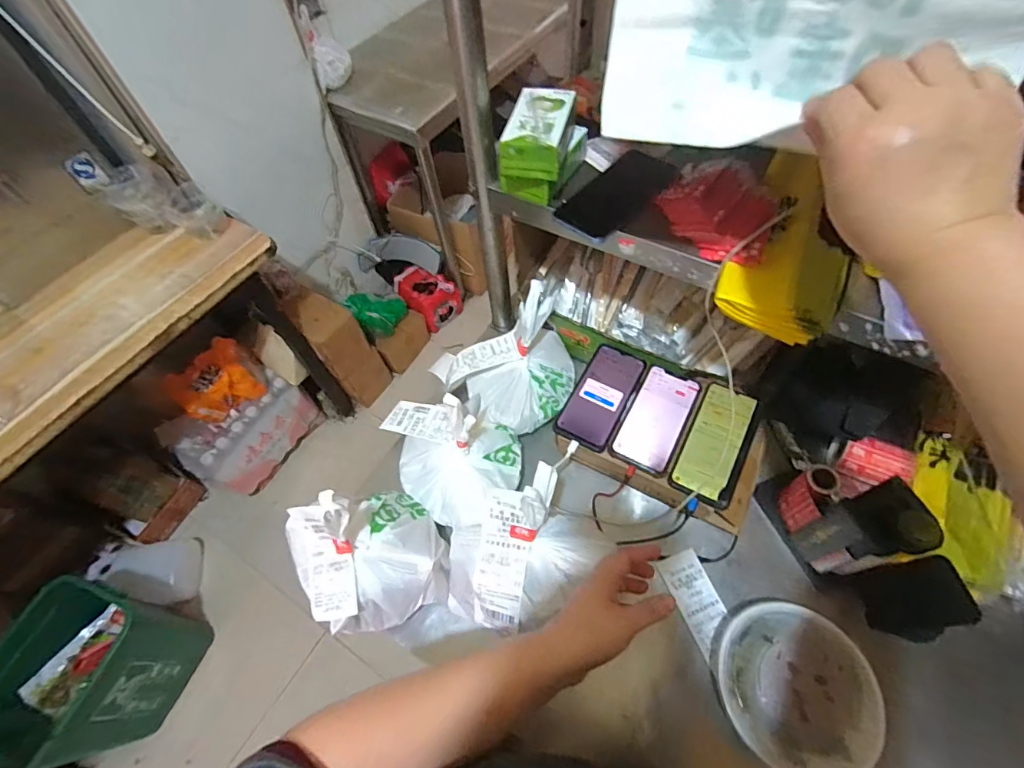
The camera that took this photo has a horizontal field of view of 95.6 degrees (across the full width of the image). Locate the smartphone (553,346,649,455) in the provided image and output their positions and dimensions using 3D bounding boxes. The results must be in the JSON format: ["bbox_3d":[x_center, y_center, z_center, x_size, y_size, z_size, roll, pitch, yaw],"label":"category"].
[{"bbox_3d":[0.130,0.016,0.673,0.080,0.013,0.160,24,67,16],"label":"smartphone"}]

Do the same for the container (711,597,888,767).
[{"bbox_3d":[0.323,0.348,0.533,0.172,0.055,0.161,-2,59,3],"label":"container"}]

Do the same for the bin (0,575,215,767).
[{"bbox_3d":[-1.023,0.737,1.151,0.254,0.383,0.408,18,62,14],"label":"bin"}]

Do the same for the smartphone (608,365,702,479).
[{"bbox_3d":[0.202,0.045,0.647,0.079,0.005,0.160,24,64,17],"label":"smartphone"}]

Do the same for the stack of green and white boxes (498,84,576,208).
[{"bbox_3d":[0.028,-0.281,0.557,0.079,0.085,0.101,11,60,10],"label":"stack of green and white boxes"}]

